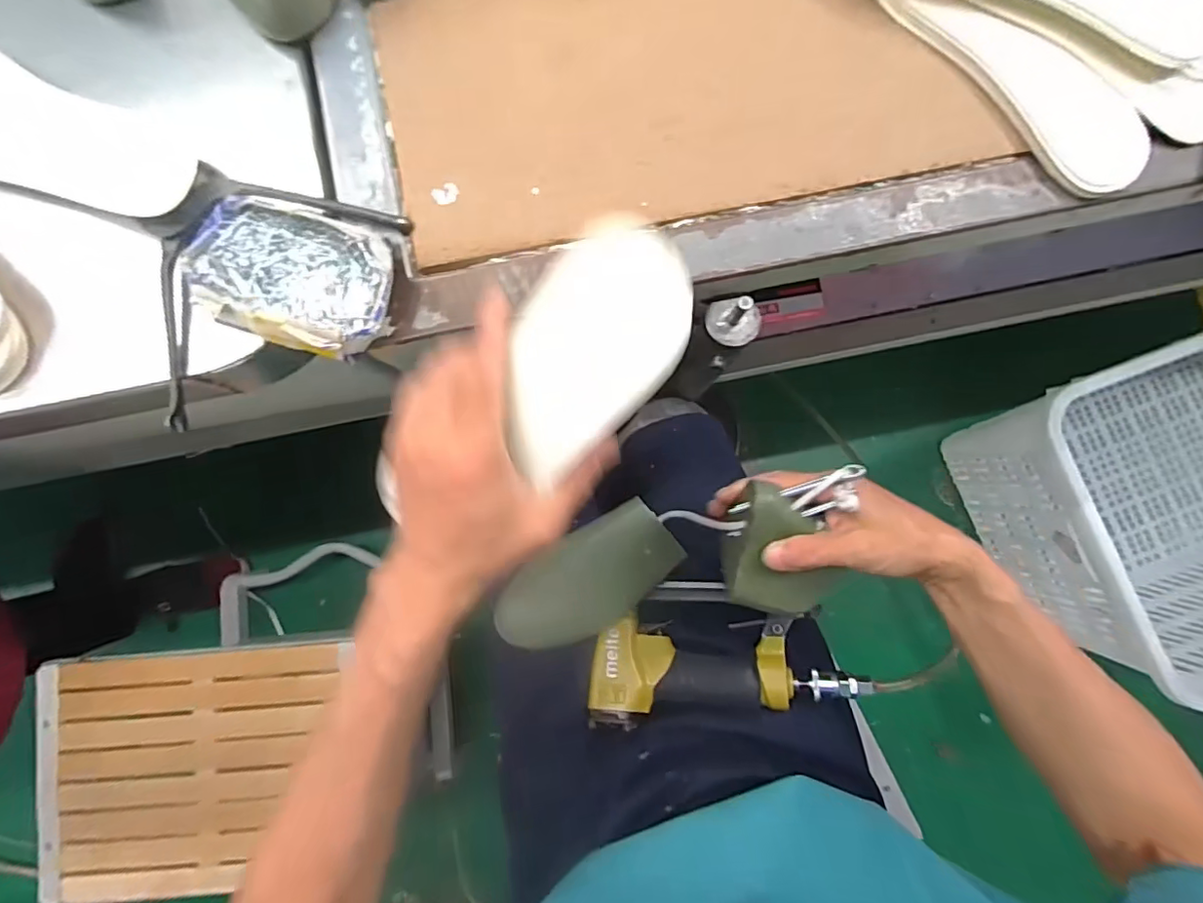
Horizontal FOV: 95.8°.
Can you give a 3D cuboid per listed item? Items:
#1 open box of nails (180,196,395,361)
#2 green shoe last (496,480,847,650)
[{"bbox_3d":[-0.196,-0.112,0.344,0.132,0.027,0.086,16,86,2],"label":"open box of nails"},{"bbox_3d":[0.045,0.101,0.447,0.265,0.109,0.091,-21,85,33],"label":"green shoe last"}]

